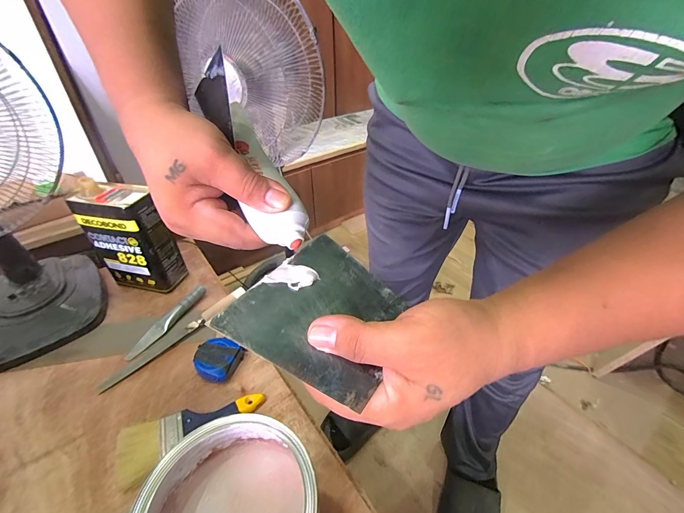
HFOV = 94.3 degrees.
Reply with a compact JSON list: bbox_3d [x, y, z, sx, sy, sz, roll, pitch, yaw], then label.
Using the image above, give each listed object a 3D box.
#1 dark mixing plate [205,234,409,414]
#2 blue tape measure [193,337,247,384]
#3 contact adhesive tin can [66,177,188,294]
[{"bbox_3d":[-0.009,0.036,0.208,0.097,0.004,0.103,33,49,17],"label":"dark mixing plate"},{"bbox_3d":[-0.236,0.194,0.601,0.069,0.043,0.081,12,41,16],"label":"blue tape measure"},{"bbox_3d":[-0.476,-0.040,0.729,0.155,0.237,0.094,6,39,10],"label":"contact adhesive tin can"}]

